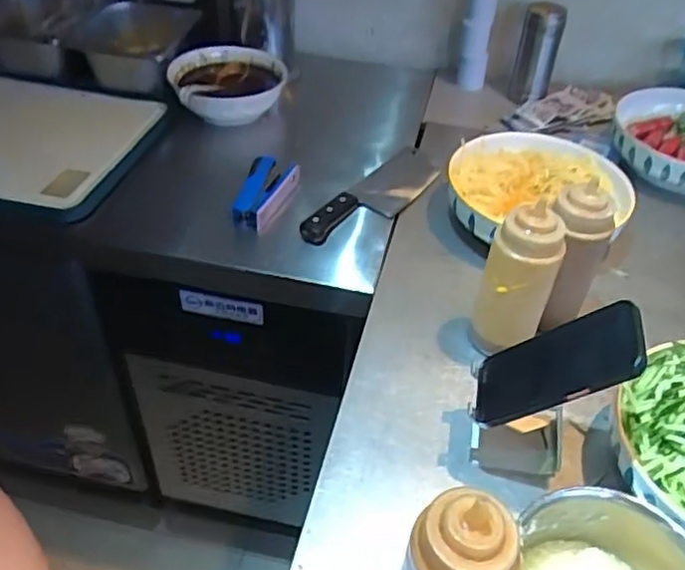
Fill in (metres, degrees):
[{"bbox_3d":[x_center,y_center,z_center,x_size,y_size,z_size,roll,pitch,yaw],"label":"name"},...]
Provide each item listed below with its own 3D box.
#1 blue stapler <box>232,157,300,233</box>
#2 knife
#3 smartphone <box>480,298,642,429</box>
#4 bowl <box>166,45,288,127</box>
[{"bbox_3d":[-0.099,-0.116,0.852,0.065,0.041,0.111,11,42,7],"label":"blue stapler"},{"bbox_3d":[0.049,-0.124,0.882,0.073,0.028,0.268,29,47,25],"label":"knife"},{"bbox_3d":[0.171,0.066,0.539,0.013,0.148,0.074,43,40,-22],"label":"smartphone"},{"bbox_3d":[-0.182,-0.308,1.027,0.167,0.084,0.171,2,42,-2],"label":"bowl"}]

